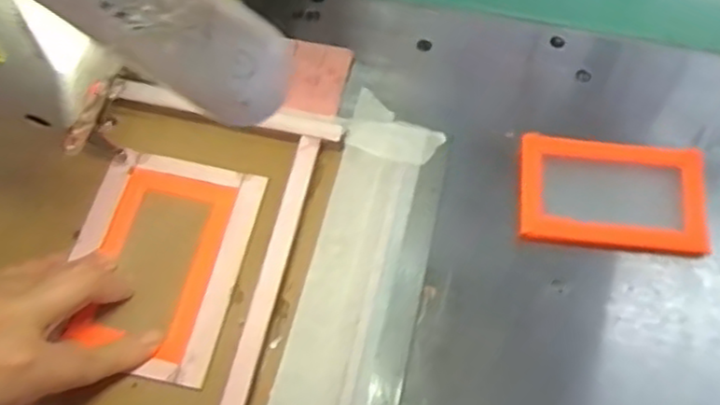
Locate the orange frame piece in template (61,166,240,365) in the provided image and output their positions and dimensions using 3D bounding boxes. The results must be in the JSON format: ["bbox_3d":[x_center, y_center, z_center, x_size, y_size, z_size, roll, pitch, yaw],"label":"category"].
[{"bbox_3d":[-0.111,0.031,0.399,0.064,0.009,0.102,12,65,6],"label":"orange frame piece in template"}]

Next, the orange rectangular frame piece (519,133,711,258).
[{"bbox_3d":[0.147,-0.006,0.425,0.106,0.013,0.067,4,64,2],"label":"orange rectangular frame piece"}]

